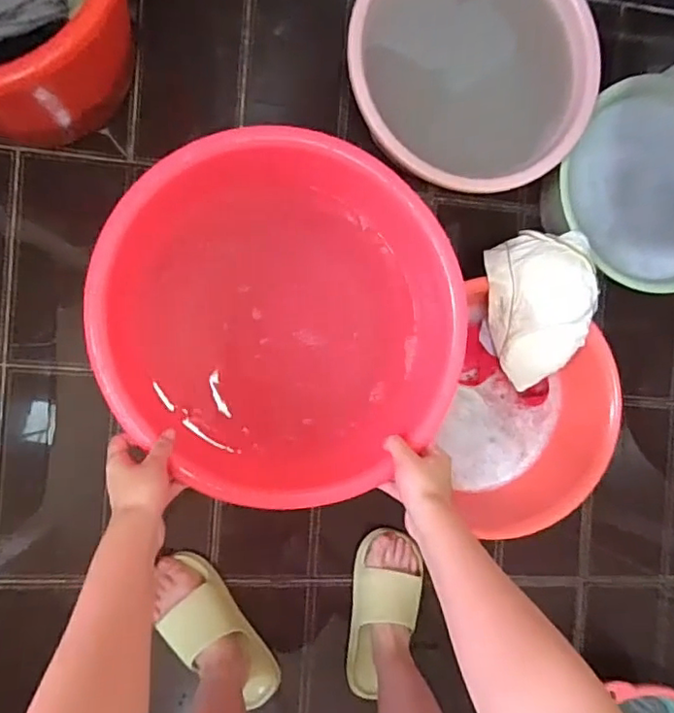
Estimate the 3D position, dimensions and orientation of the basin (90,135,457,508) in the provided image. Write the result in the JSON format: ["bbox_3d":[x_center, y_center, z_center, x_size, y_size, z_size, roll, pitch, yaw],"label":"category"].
[{"bbox_3d":[-0.057,-0.042,0.610,0.356,0.105,0.351,0,91,-10],"label":"basin"}]

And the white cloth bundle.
[{"bbox_3d":[0.286,-0.064,0.826,0.140,0.108,0.221,-12,93,-9],"label":"white cloth bundle"}]

